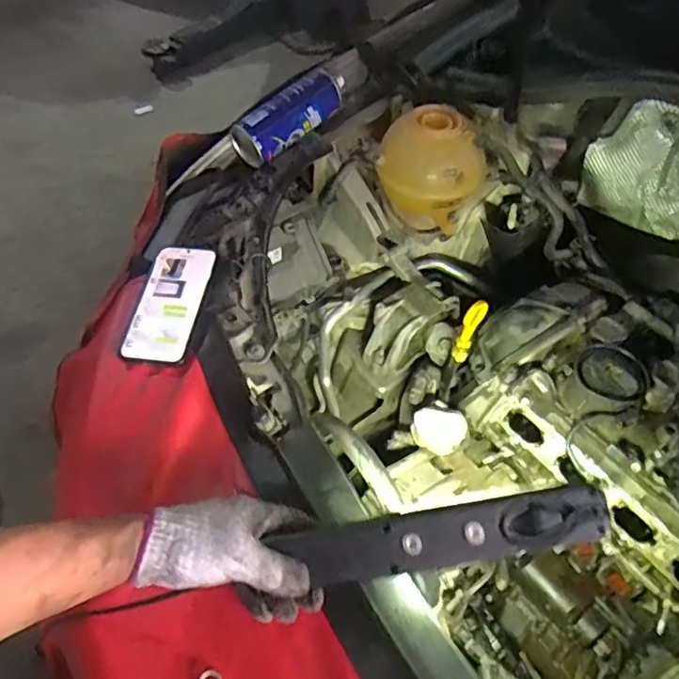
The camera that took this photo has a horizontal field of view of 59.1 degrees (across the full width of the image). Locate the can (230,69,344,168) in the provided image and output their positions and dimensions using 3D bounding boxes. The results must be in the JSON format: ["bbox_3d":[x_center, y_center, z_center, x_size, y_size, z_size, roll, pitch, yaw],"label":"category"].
[{"bbox_3d":[-0.065,-0.324,0.846,0.061,0.058,0.189,39,59,24],"label":"can"}]

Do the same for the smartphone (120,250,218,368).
[{"bbox_3d":[-0.194,-0.043,0.684,0.081,0.013,0.153,5,51,0],"label":"smartphone"}]

